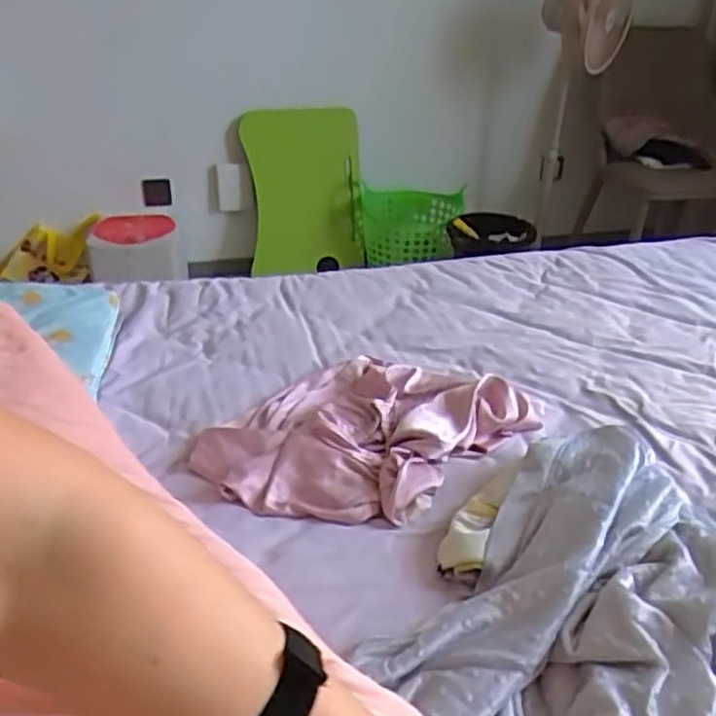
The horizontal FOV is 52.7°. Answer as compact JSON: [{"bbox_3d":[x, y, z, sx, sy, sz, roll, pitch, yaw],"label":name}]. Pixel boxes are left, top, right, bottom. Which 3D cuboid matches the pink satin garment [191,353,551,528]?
[{"bbox_3d":[0.007,0.087,0.883,0.257,0.041,0.370,27,38,36],"label":"pink satin garment"}]

